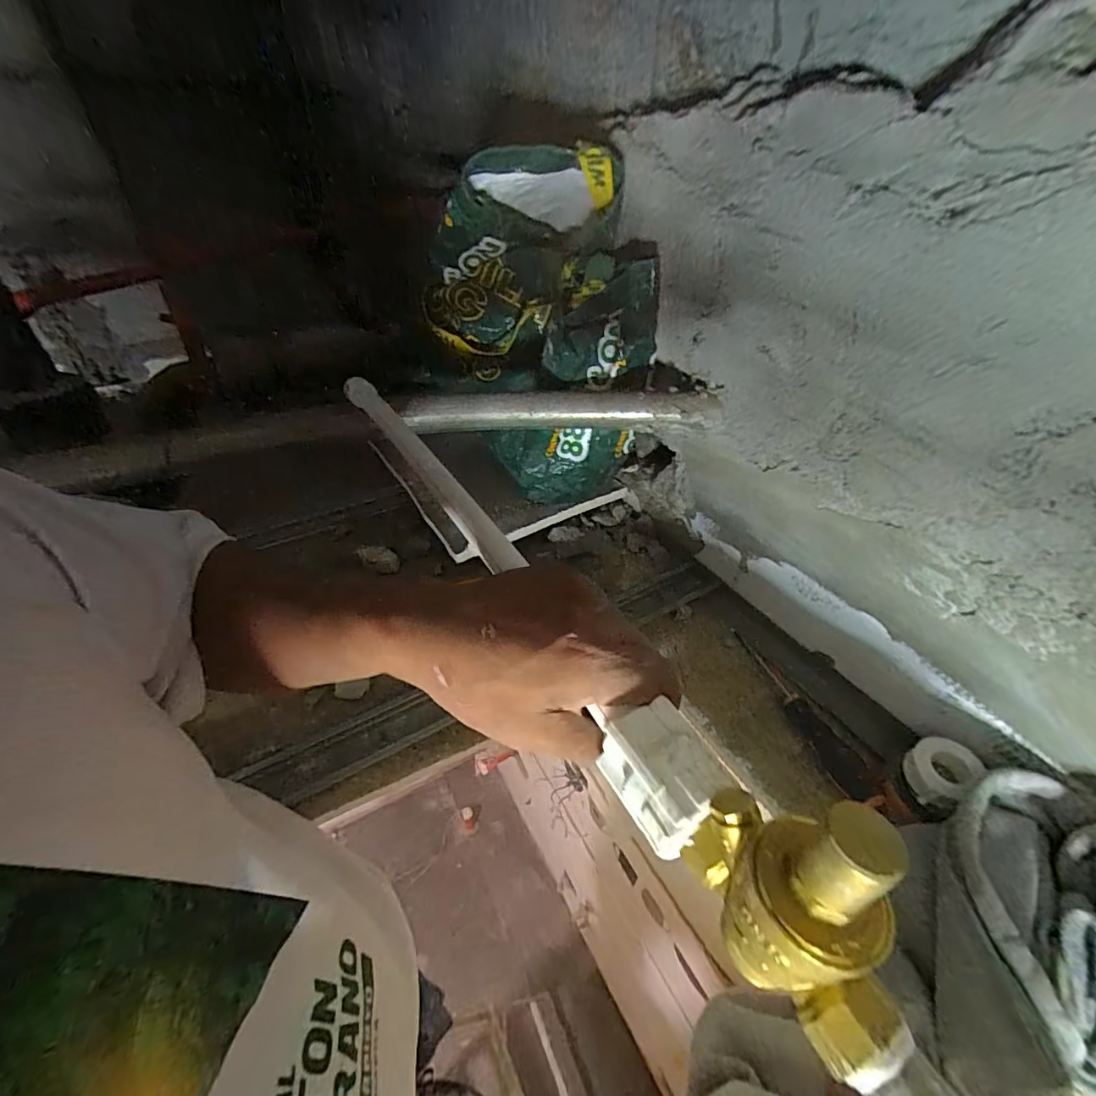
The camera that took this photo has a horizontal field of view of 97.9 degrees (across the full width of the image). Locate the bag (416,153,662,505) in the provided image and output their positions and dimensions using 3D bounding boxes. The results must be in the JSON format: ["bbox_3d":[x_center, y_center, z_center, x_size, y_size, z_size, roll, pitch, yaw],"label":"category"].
[{"bbox_3d":[-0.015,-0.247,0.595,0.231,0.369,0.185,-7,40,-7],"label":"bag"}]

